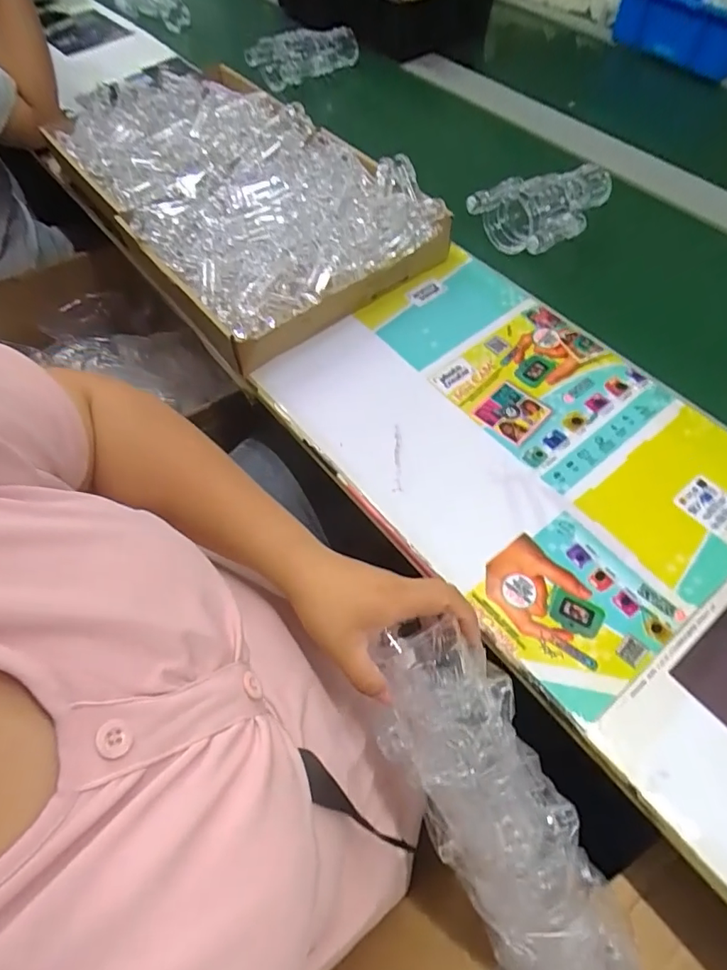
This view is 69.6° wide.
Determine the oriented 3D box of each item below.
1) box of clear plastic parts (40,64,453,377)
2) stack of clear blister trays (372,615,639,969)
[{"bbox_3d":[-0.175,-0.399,0.692,0.330,0.082,0.550,-37,66,-19],"label":"box of clear plastic parts"},{"bbox_3d":[0.119,0.285,0.384,0.090,0.067,0.387,-28,91,-15],"label":"stack of clear blister trays"}]

